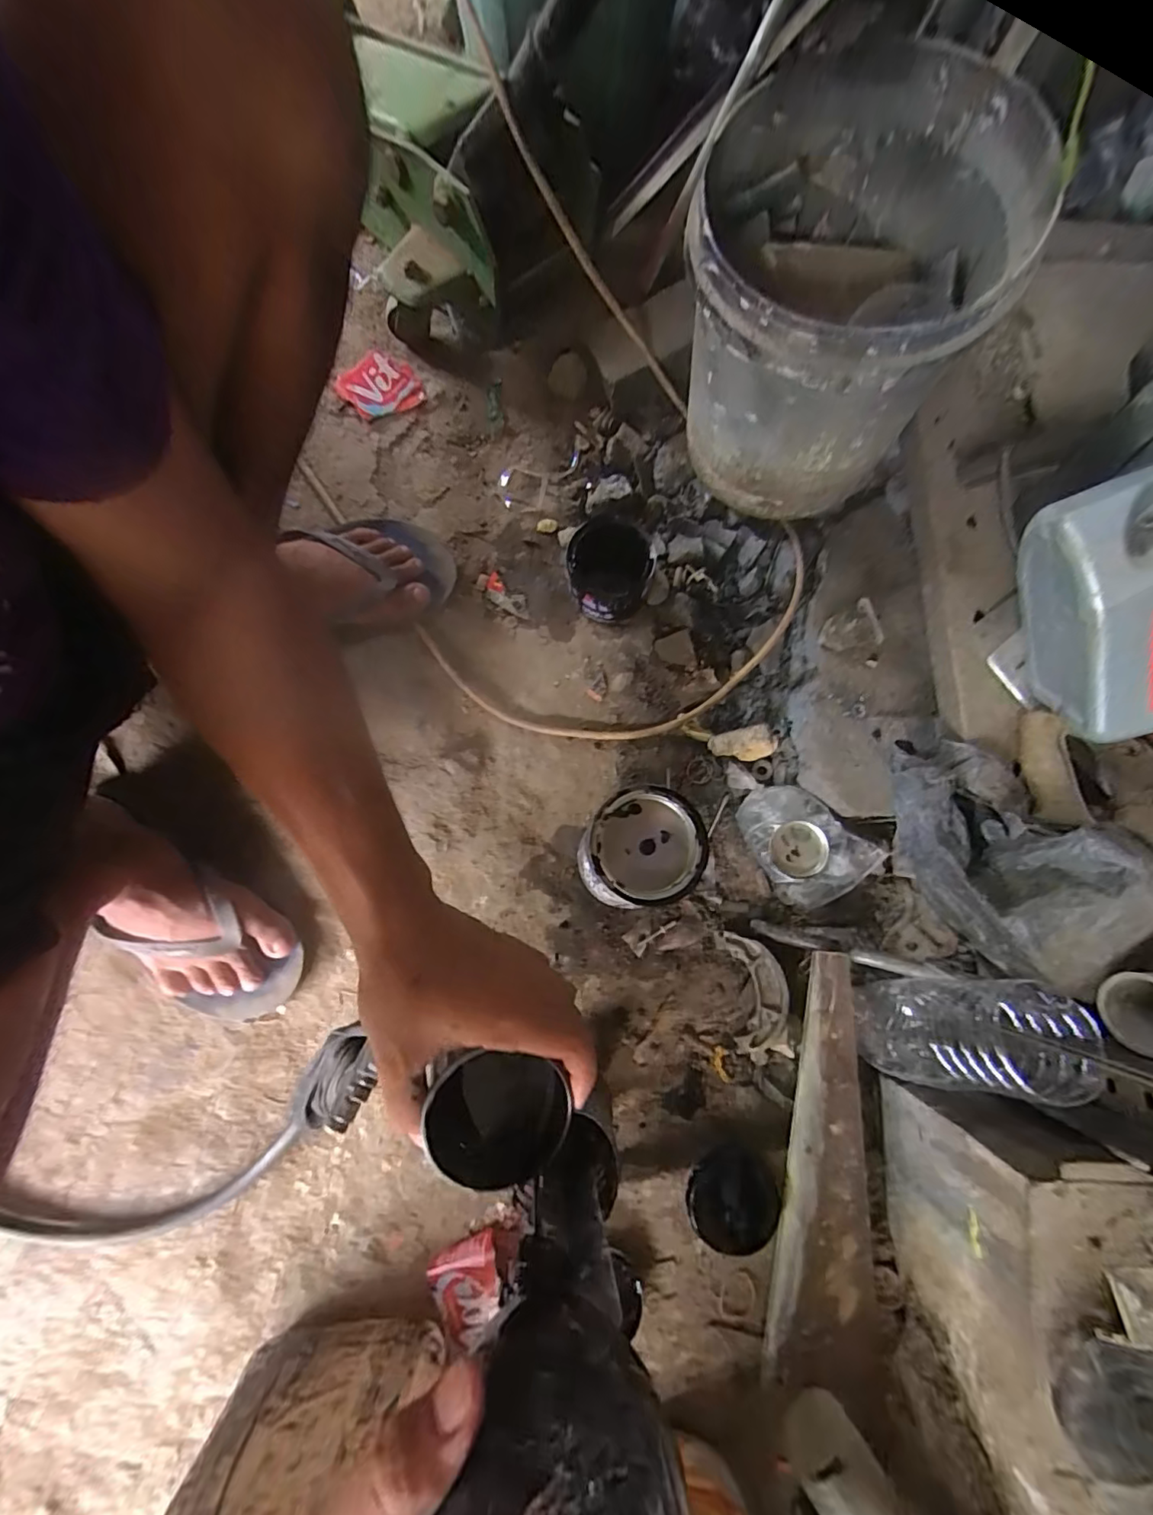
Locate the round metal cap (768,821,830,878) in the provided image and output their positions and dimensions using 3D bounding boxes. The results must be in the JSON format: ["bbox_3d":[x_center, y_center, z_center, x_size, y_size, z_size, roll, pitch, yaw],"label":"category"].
[{"bbox_3d":[0.237,0.098,0.584,0.054,0.023,0.057,0,78,-1],"label":"round metal cap"}]

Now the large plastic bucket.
[{"bbox_3d":[0.229,-0.412,0.526,0.250,0.274,0.272,0,81,-2],"label":"large plastic bucket"}]

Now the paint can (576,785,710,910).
[{"bbox_3d":[0.059,0.094,0.544,0.107,0.122,0.122,39,82,4],"label":"paint can"}]

